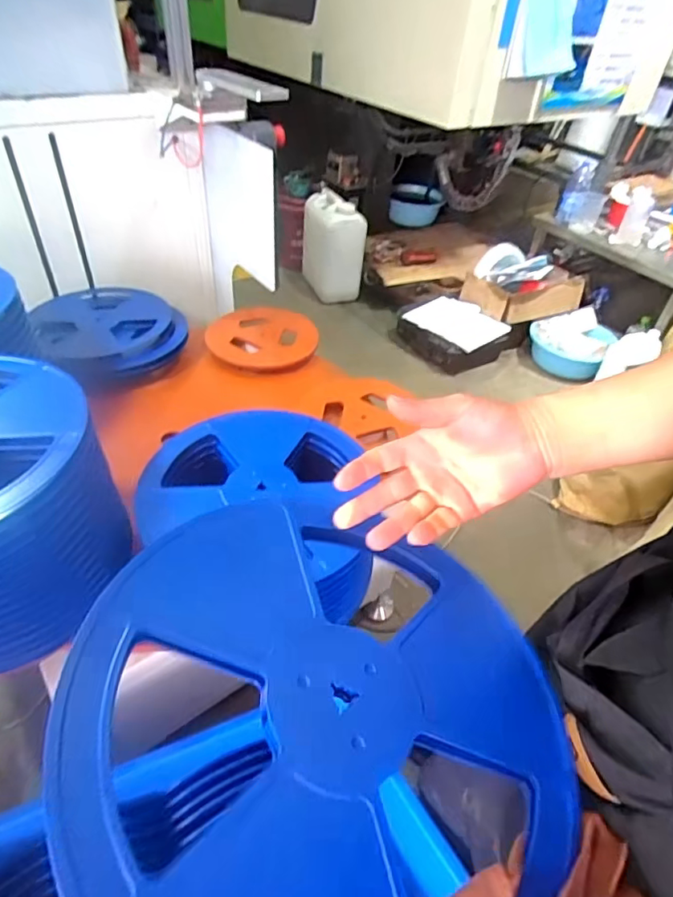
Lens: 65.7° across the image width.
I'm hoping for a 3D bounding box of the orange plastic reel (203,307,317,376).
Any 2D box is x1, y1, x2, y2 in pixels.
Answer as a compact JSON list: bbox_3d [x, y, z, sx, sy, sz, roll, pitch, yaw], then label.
[{"bbox_3d":[-0.180,-0.274,1.280,0.261,0.031,0.249,5,43,-1],"label":"orange plastic reel"}]

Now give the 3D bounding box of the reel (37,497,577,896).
[{"bbox_3d":[-0.005,0.166,0.321,0.308,0.015,0.298,28,41,4],"label":"reel"}]

